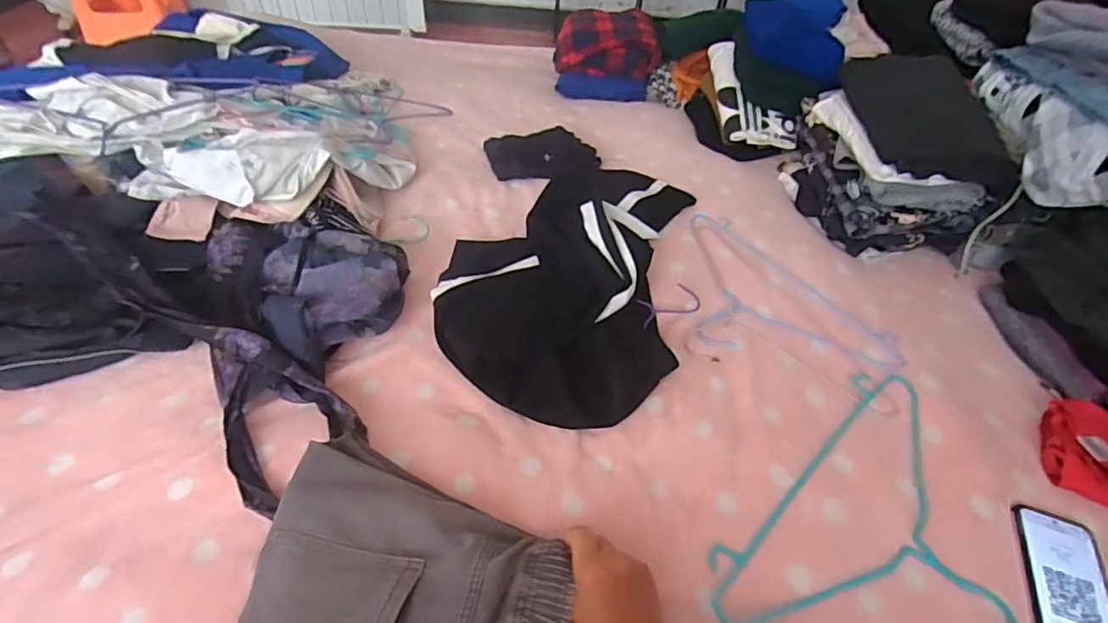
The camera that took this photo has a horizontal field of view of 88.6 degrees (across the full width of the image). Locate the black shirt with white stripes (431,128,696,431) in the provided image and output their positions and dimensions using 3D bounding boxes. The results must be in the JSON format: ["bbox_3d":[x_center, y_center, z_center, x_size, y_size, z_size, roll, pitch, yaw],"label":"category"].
[{"bbox_3d":[0.034,-0.127,0.879,0.357,0.075,0.667,6,45,2],"label":"black shirt with white stripes"}]

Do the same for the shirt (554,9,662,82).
[{"bbox_3d":[0.132,-0.647,1.359,0.240,0.089,0.217,8,45,4],"label":"shirt"}]

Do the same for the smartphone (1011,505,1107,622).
[{"bbox_3d":[0.507,0.276,0.556,0.083,0.007,0.166,16,50,10],"label":"smartphone"}]

